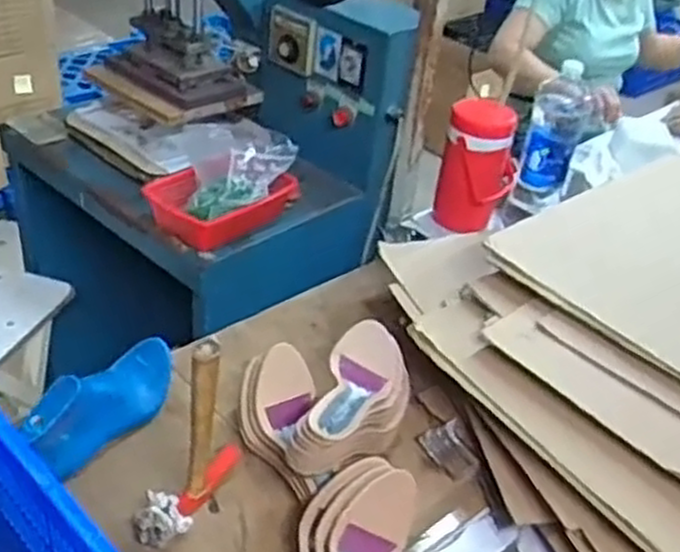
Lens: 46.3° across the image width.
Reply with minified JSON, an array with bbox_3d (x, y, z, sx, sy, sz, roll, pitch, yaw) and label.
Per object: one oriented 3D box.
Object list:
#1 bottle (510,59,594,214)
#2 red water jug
[{"bbox_3d":[0.353,-0.220,1.311,0.096,0.266,0.102,18,36,14],"label":"bottle"},{"bbox_3d":[0.239,-0.183,1.367,0.125,0.214,0.096,15,36,10],"label":"red water jug"}]

